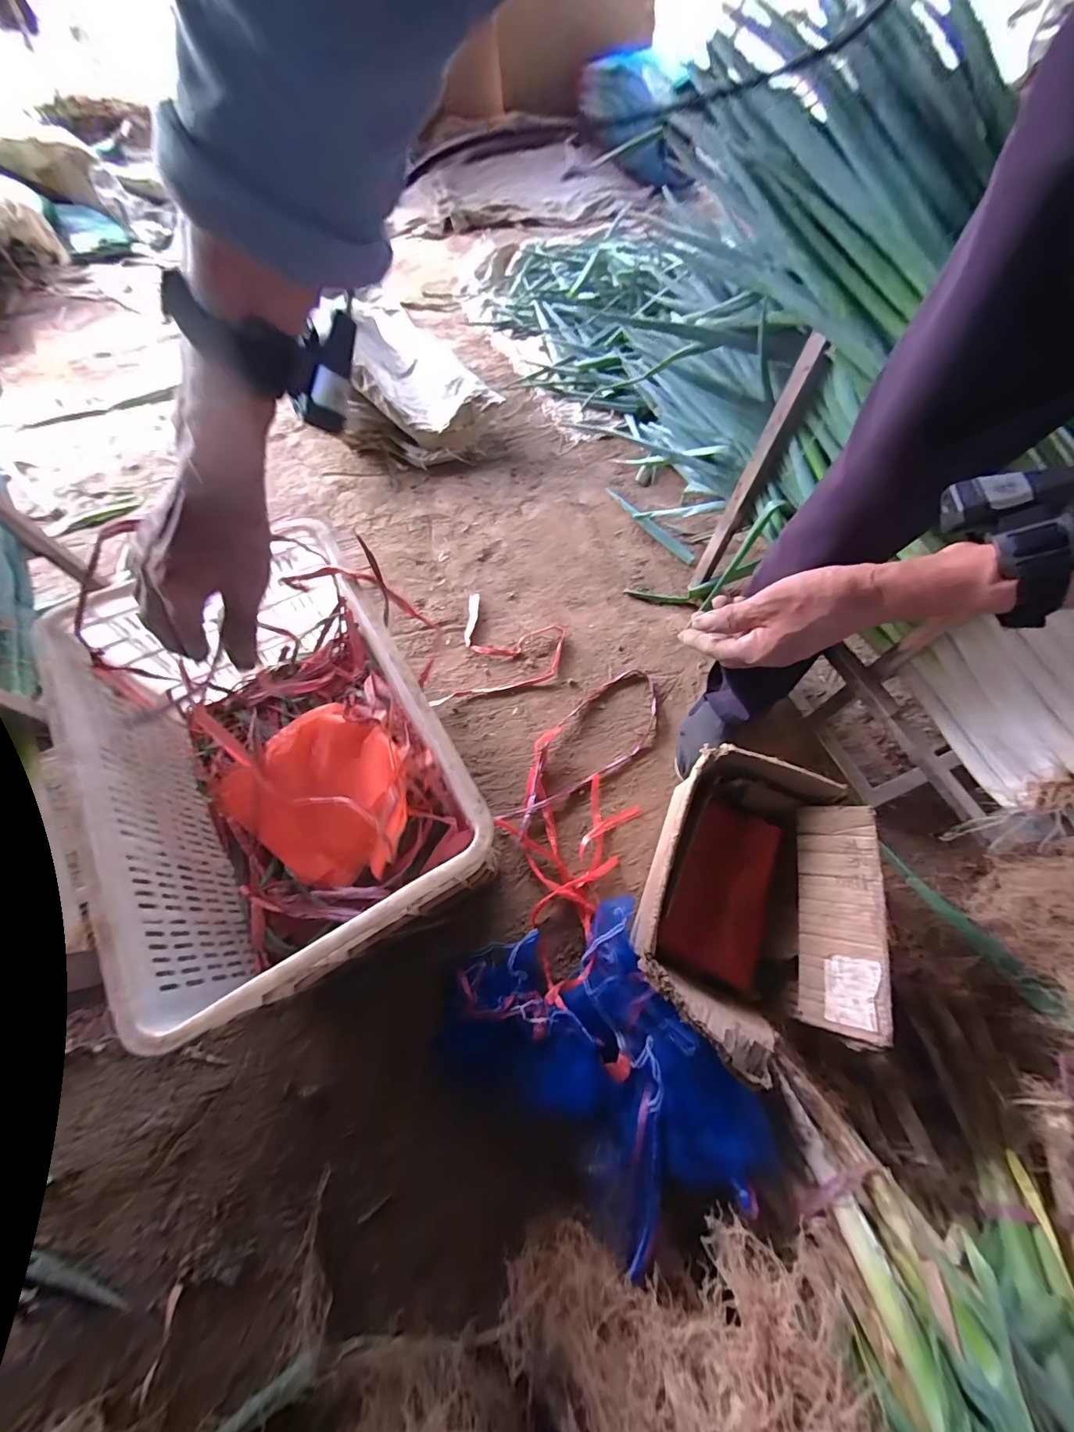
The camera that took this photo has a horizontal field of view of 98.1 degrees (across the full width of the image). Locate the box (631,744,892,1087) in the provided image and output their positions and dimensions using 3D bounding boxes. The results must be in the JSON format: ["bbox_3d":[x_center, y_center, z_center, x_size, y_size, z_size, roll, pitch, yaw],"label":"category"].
[{"bbox_3d":[0.293,0.259,0.651,0.286,0.152,0.365,15,68,2],"label":"box"}]

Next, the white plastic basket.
[{"bbox_3d":[-0.321,0.052,0.620,0.348,0.258,0.515,-29,73,-15],"label":"white plastic basket"}]

